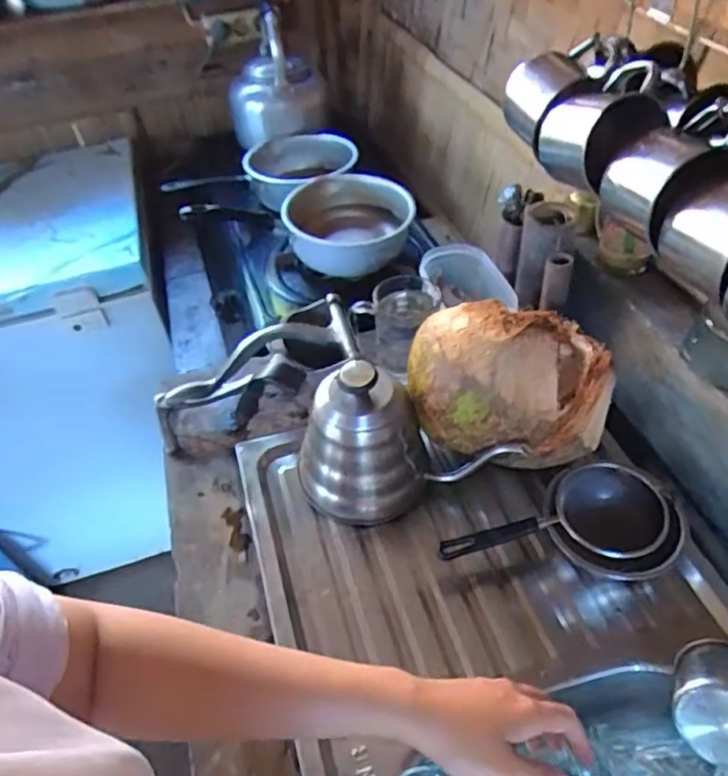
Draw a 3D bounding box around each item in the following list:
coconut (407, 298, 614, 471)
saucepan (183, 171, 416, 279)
[{"bbox_3d":[0.140,-0.016,0.614,0.193,0.137,0.155,-6,46,0],"label":"coconut"},{"bbox_3d":[-0.080,-0.253,0.953,0.307,0.125,0.193,1,45,5],"label":"saucepan"}]

